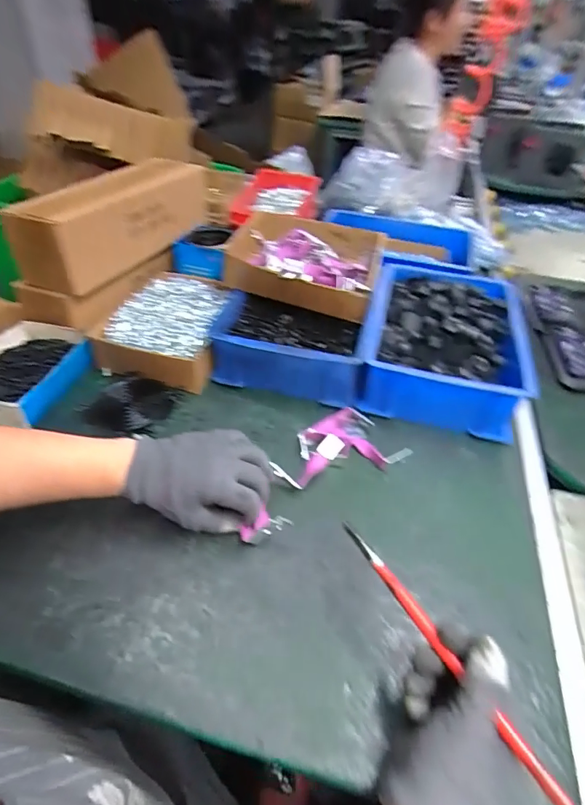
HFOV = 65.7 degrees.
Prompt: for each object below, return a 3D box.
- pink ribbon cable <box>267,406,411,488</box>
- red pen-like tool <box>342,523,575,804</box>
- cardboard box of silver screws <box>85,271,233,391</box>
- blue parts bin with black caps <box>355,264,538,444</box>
[{"bbox_3d":[0.045,0.051,0.538,0.153,0.019,0.093,-14,46,-19],"label":"pink ribbon cable"},{"bbox_3d":[0.112,0.180,0.308,0.010,0.011,0.259,-19,42,-22],"label":"red pen-like tool"},{"bbox_3d":[-0.180,-0.116,0.669,0.161,0.057,0.224,7,43,3],"label":"cardboard box of silver screws"},{"bbox_3d":[0.215,-0.098,0.663,0.205,0.080,0.307,13,44,10],"label":"blue parts bin with black caps"}]

